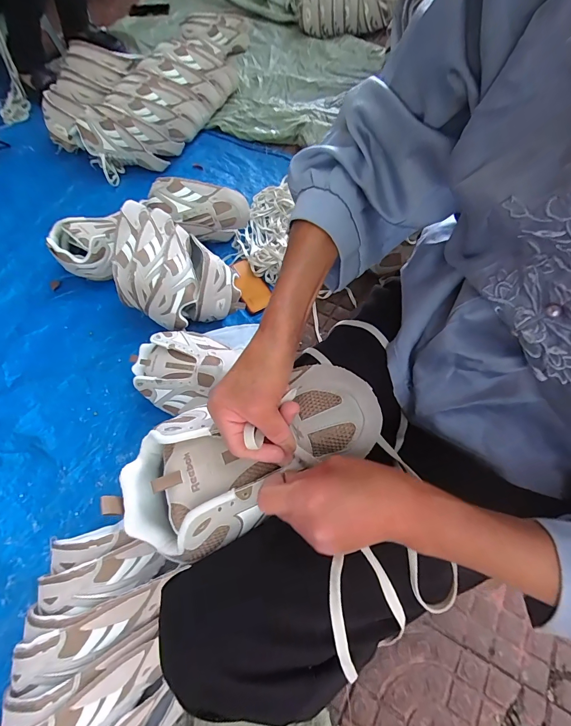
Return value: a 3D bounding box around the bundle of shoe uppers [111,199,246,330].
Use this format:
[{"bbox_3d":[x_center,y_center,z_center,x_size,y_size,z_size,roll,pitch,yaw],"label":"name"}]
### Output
[{"bbox_3d":[-0.258,-0.218,0.775,0.236,0.134,0.272,-22,65,-7],"label":"bundle of shoe uppers"}]

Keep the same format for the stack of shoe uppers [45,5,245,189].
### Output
[{"bbox_3d":[-0.362,-0.913,1.148,0.820,0.231,0.387,-41,68,-15],"label":"stack of shoe uppers"}]

